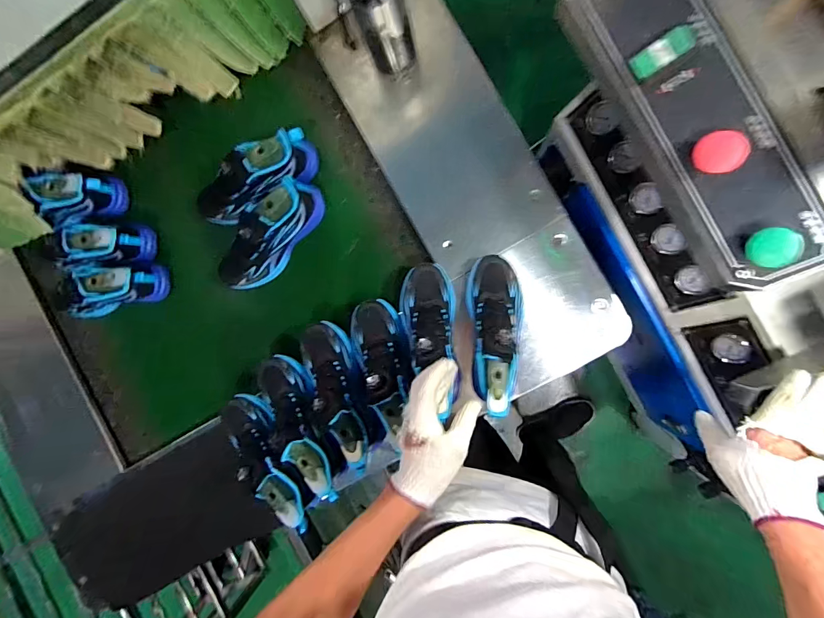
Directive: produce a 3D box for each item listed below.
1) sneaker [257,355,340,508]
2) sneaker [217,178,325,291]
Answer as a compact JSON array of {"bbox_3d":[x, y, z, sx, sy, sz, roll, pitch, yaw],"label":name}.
[{"bbox_3d":[-0.207,0.204,0.661,0.089,0.093,0.257,-23,75,7],"label":"sneaker"},{"bbox_3d":[-0.269,-0.128,0.703,0.252,0.114,0.089,-38,87,7],"label":"sneaker"}]

